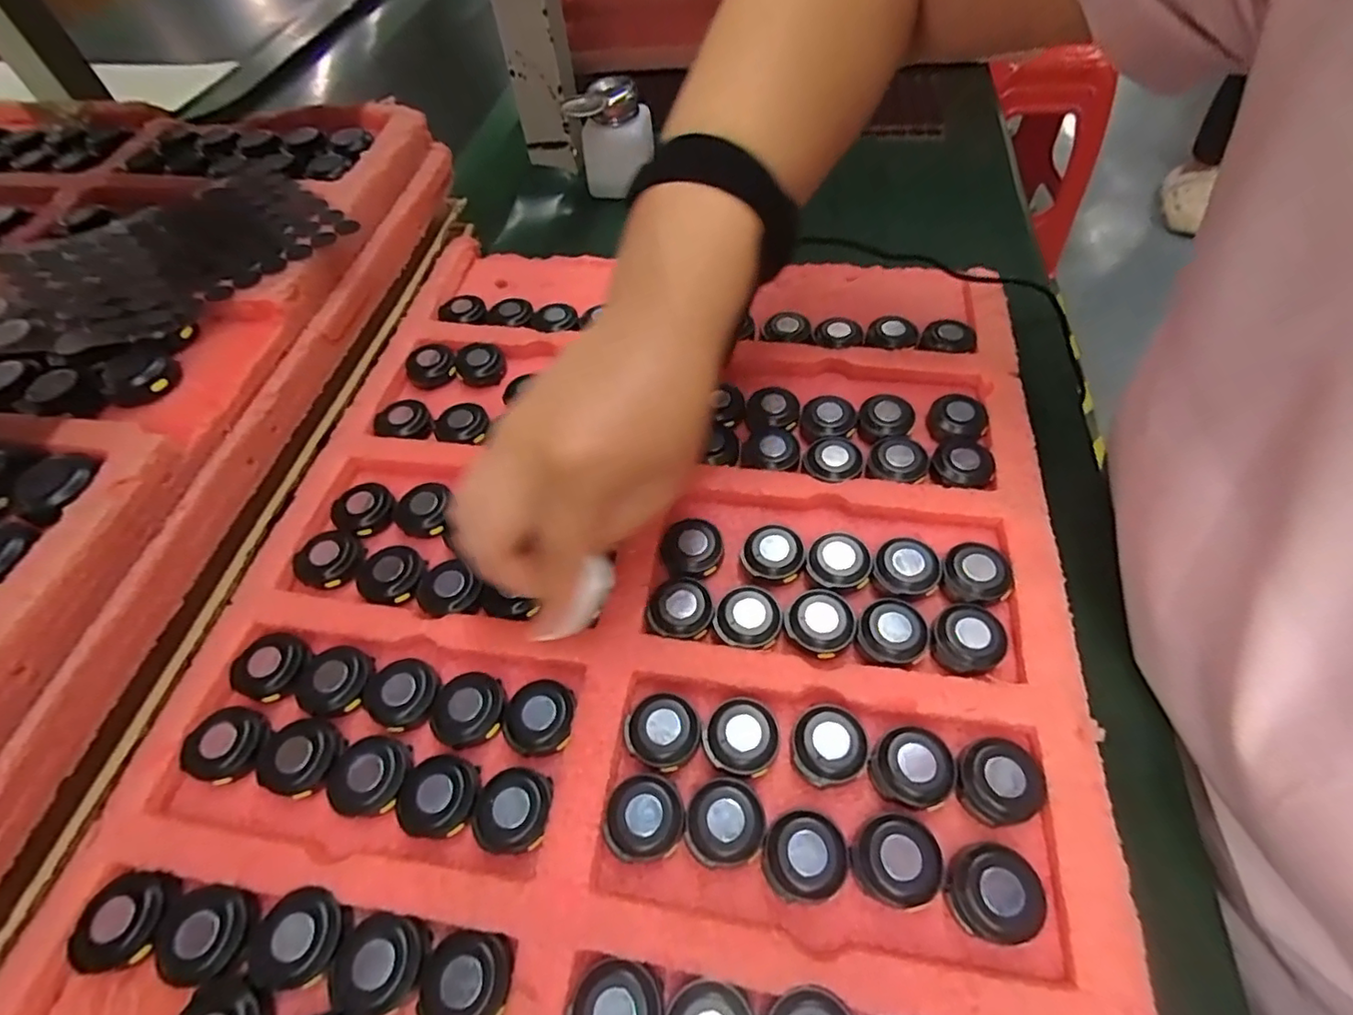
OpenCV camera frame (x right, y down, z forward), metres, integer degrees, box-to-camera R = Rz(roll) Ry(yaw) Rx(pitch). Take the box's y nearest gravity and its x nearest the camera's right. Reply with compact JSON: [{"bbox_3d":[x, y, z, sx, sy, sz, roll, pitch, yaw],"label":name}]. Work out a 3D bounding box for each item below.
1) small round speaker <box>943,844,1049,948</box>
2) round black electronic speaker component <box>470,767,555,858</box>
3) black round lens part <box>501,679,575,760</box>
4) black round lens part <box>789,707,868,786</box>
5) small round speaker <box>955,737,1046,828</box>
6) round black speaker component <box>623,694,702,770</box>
[{"bbox_3d":[0.110,0.134,0.209,0.029,0.012,0.028,-2,55,2],"label":"small round speaker"},{"bbox_3d":[-0.064,0.118,0.235,0.029,0.013,0.030,-2,55,2],"label":"round black electronic speaker component"},{"bbox_3d":[-0.058,0.088,0.253,0.029,0.009,0.029,-2,55,2],"label":"black round lens part"},{"bbox_3d":[0.061,0.094,0.241,0.029,0.010,0.029,-2,55,2],"label":"black round lens part"},{"bbox_3d":[0.122,0.105,0.229,0.029,0.013,0.028,-2,55,2],"label":"small round speaker"},{"bbox_3d":[-0.006,0.091,0.247,0.028,0.006,0.029,-2,55,2],"label":"round black speaker component"}]

